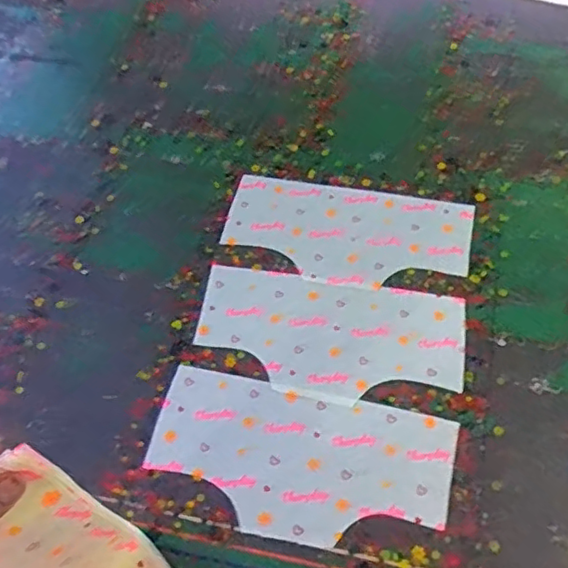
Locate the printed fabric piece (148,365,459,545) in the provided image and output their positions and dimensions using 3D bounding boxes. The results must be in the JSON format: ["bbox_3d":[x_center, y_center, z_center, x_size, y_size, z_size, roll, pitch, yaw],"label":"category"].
[{"bbox_3d":[0.014,0.184,0.624,0.308,0.006,0.148,10,60,10],"label":"printed fabric piece"}]

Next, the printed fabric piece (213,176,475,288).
[{"bbox_3d":[0.080,-0.067,0.776,0.309,0.009,0.147,8,60,9],"label":"printed fabric piece"}]

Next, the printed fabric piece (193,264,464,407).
[{"bbox_3d":[0.051,0.061,0.703,0.305,0.009,0.148,8,60,9],"label":"printed fabric piece"}]

